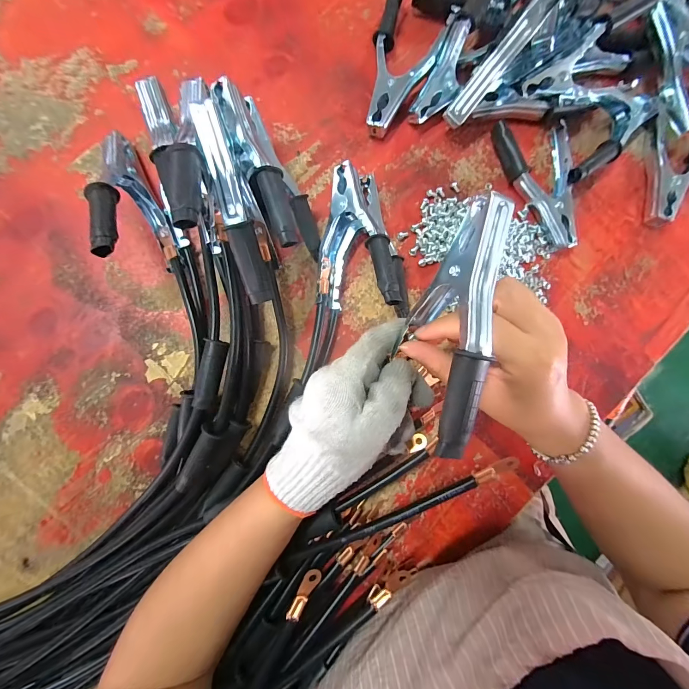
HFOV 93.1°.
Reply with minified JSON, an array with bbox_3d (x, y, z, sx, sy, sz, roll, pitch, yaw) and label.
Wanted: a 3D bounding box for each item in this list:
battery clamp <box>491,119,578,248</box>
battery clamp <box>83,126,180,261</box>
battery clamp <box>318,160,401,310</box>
[{"bbox_3d":[0.213,-0.170,0.350,0.076,0.023,0.139,-14,89,-6],"label":"battery clamp"},{"bbox_3d":[-0.194,-0.135,0.283,0.035,0.083,0.133,-20,90,-6],"label":"battery clamp"},{"bbox_3d":[0.011,-0.102,0.306,0.064,0.071,0.134,3,88,-6],"label":"battery clamp"}]

